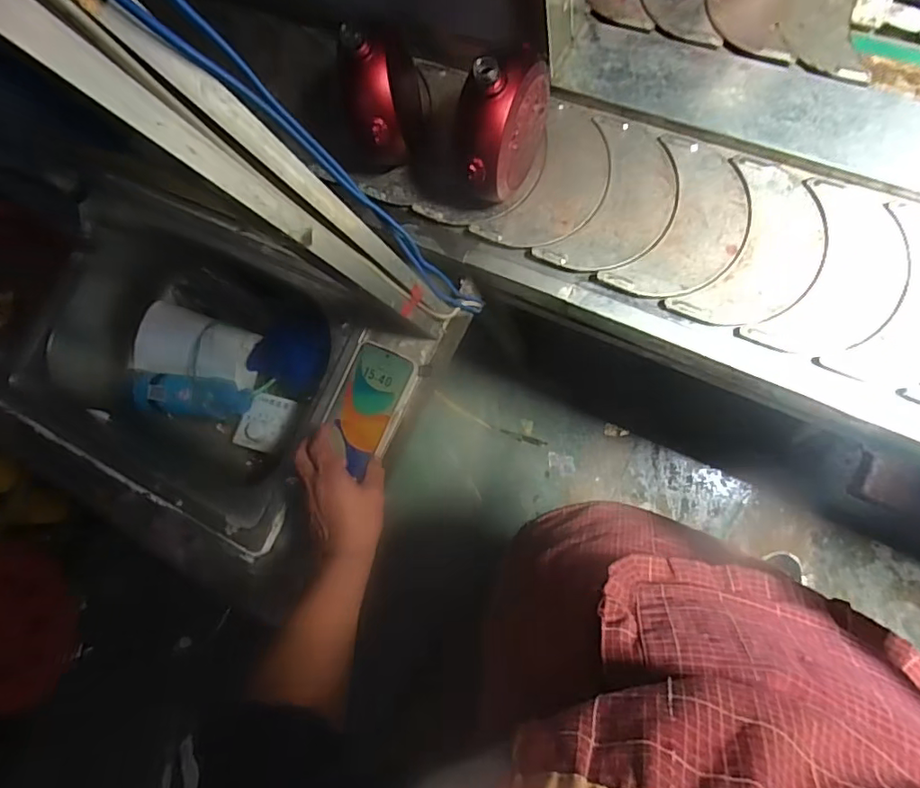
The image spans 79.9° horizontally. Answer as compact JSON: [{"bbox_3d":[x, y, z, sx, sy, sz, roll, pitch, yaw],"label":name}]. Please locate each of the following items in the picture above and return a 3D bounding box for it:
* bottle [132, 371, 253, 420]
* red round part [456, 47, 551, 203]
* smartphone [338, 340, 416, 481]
[{"bbox_3d":[-0.416,0.006,0.847,0.206,0.069,0.073,5,98,10],"label":"bottle"},{"bbox_3d":[0.050,-0.276,0.565,0.052,0.145,0.132,26,132,19],"label":"red round part"},{"bbox_3d":[-0.108,0.013,0.652,0.075,0.013,0.140,22,87,13],"label":"smartphone"}]

